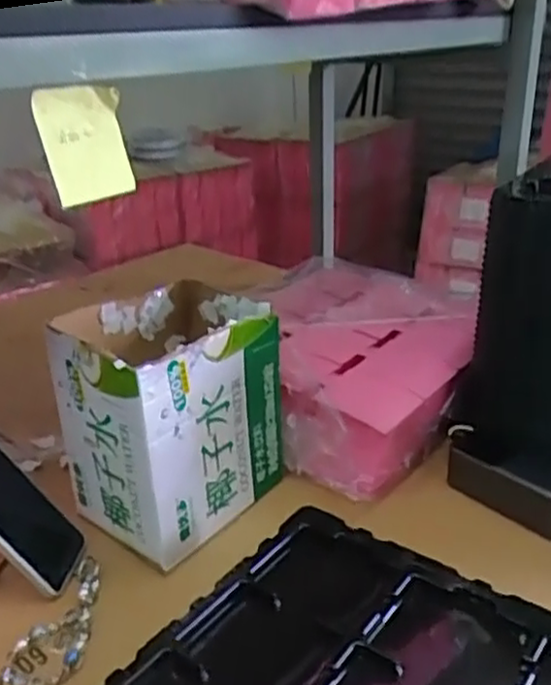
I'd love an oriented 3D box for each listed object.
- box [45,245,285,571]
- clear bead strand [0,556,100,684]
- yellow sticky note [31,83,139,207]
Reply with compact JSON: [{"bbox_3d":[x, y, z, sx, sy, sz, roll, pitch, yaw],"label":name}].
[{"bbox_3d":[-0.101,0.066,0.702,0.138,0.200,0.187,18,31,35],"label":"box"},{"bbox_3d":[-0.173,0.232,0.593,0.053,0.011,0.134,6,26,15],"label":"clear bead strand"},{"bbox_3d":[-0.131,-0.138,0.494,0.011,0.075,0.067,5,23,35],"label":"yellow sticky note"}]

